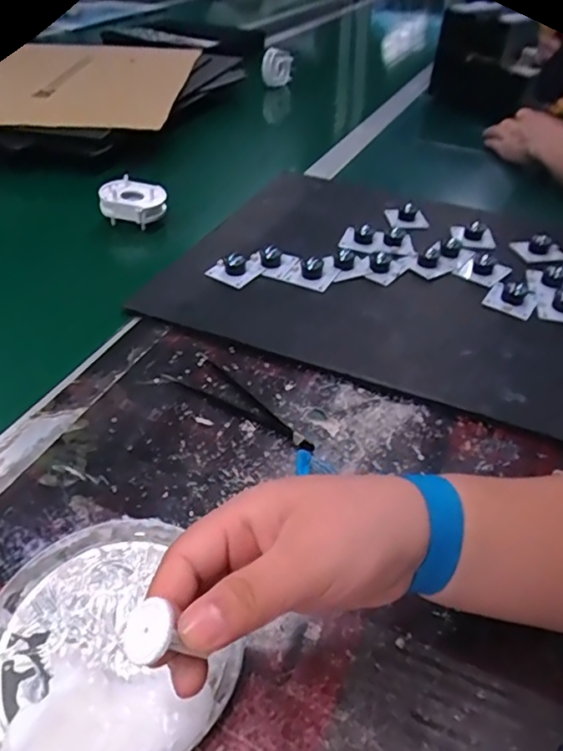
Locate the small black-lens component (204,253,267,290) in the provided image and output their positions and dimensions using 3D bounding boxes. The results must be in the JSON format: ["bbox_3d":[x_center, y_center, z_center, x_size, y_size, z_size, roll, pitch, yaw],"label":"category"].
[{"bbox_3d":[-0.043,-0.107,0.545,0.043,0.022,0.044,32,49,28],"label":"small black-lens component"}]

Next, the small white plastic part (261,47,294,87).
[{"bbox_3d":[-0.009,-0.604,1.107,0.063,0.065,0.023,30,48,26],"label":"small white plastic part"}]

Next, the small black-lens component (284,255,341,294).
[{"bbox_3d":[0.031,-0.105,0.542,0.044,0.021,0.047,18,44,16],"label":"small black-lens component"}]

